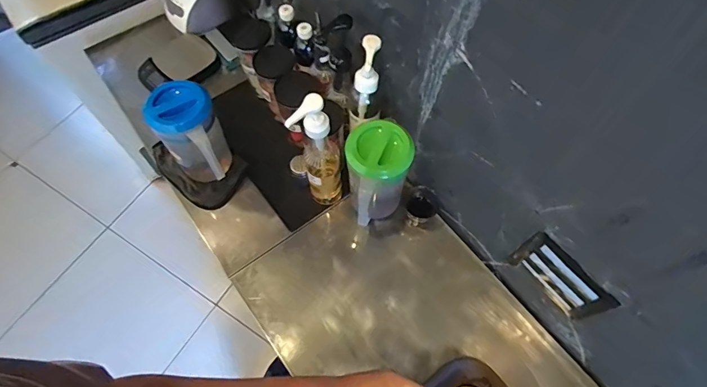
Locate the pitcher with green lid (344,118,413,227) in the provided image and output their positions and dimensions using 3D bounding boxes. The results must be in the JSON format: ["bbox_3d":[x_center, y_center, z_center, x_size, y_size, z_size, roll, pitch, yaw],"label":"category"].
[{"bbox_3d":[0.049,-0.033,0.846,0.113,0.235,0.137,-14,65,-6],"label":"pitcher with green lid"}]

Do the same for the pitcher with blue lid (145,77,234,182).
[{"bbox_3d":[-0.326,-0.104,0.891,0.117,0.243,0.146,-40,70,-17],"label":"pitcher with blue lid"}]

